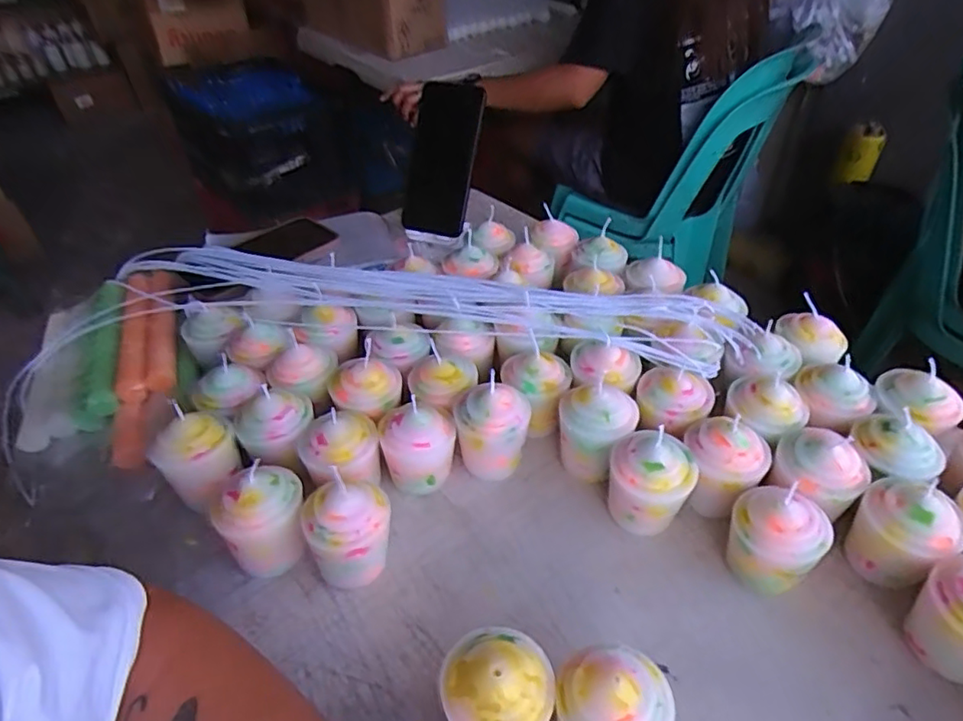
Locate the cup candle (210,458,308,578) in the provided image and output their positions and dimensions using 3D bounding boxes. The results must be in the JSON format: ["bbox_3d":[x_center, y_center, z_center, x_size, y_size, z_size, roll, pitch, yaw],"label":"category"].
[{"bbox_3d":[-0.147,0.107,0.402,0.057,0.068,0.052,-29,48,-26],"label":"cup candle"}]

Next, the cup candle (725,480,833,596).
[{"bbox_3d":[0.191,0.121,0.388,0.055,0.069,0.045,23,48,26],"label":"cup candle"}]

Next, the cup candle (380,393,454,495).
[{"bbox_3d":[-0.051,0.066,0.459,0.061,0.069,0.053,-10,42,-8],"label":"cup candle"}]

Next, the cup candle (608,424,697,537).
[{"bbox_3d":[0.119,0.087,0.421,0.053,0.072,0.048,14,44,17],"label":"cup candle"}]

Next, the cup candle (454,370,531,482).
[{"bbox_3d":[0.008,0.055,0.462,0.057,0.077,0.051,1,42,4],"label":"cup candle"}]

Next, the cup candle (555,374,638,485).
[{"bbox_3d":[0.088,0.052,0.457,0.058,0.073,0.049,10,43,14],"label":"cup candle"}]

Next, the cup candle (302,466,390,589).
[{"bbox_3d":[-0.088,0.116,0.399,0.053,0.071,0.048,-15,43,-13],"label":"cup candle"}]

